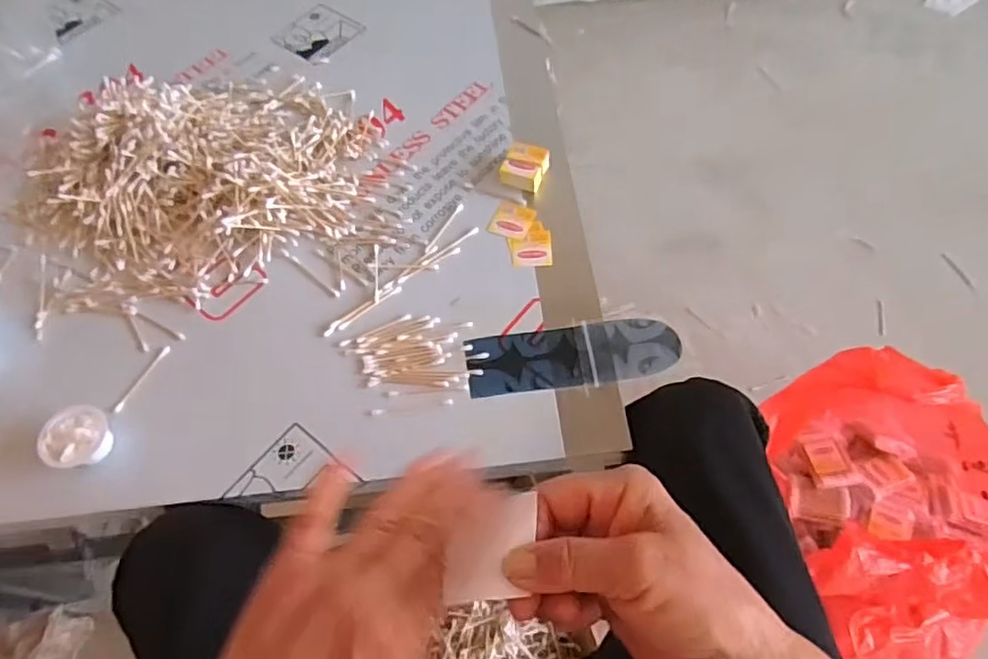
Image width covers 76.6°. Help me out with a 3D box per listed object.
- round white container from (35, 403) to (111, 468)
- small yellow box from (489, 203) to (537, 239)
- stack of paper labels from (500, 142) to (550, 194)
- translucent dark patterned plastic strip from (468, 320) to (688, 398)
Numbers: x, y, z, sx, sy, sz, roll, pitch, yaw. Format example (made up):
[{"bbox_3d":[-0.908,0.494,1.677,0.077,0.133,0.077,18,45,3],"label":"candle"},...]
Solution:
[{"bbox_3d":[-0.355,0.094,0.535,0.052,0.038,0.052,-1,59,2],"label":"round white container"},{"bbox_3d":[0.019,-0.114,0.646,0.040,0.004,0.043,16,61,12],"label":"small yellow box"},{"bbox_3d":[0.033,-0.174,0.673,0.043,0.023,0.048,18,62,13],"label":"stack of paper labels"},{"bbox_3d":[0.072,0.024,0.574,0.189,0.005,0.062,-6,59,-1],"label":"translucent dark patterned plastic strip"}]

